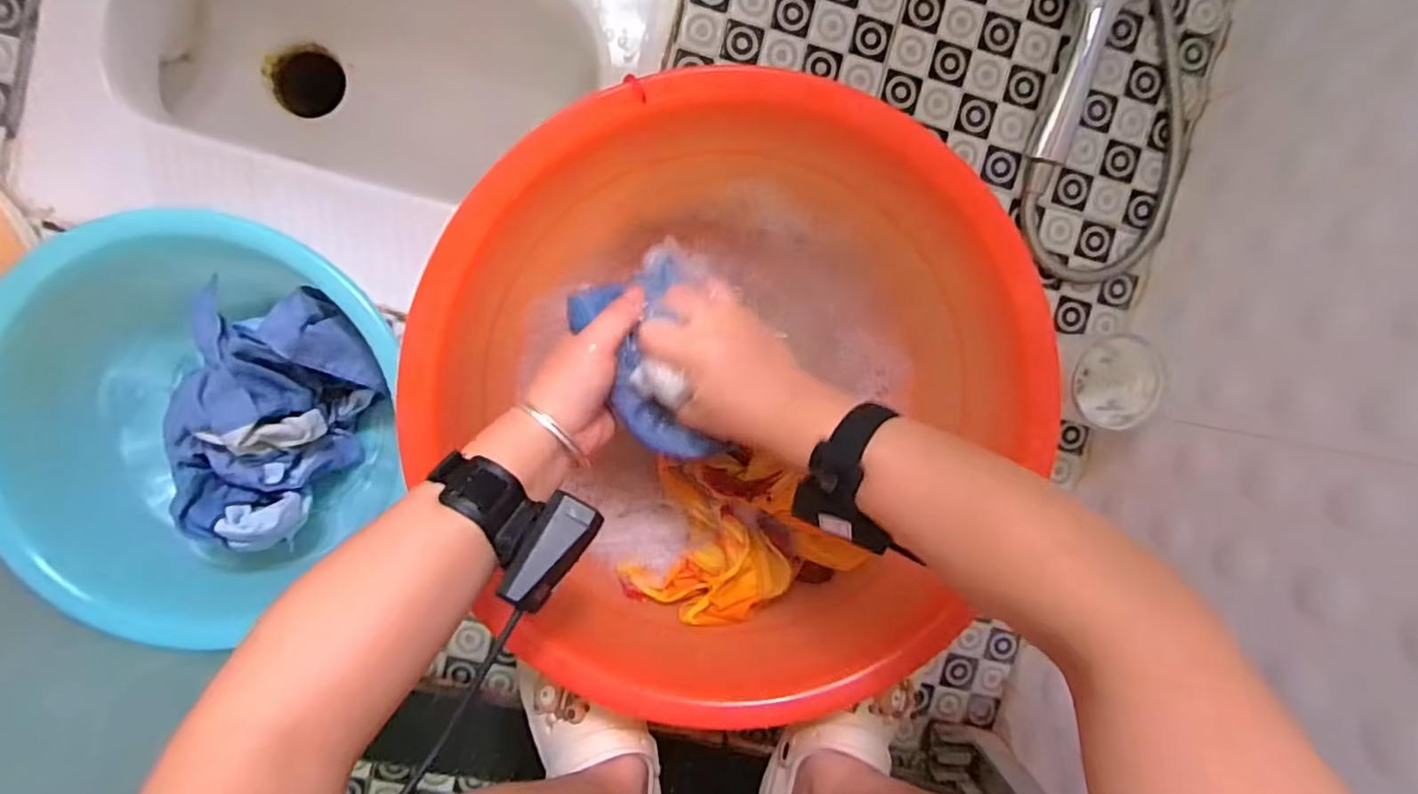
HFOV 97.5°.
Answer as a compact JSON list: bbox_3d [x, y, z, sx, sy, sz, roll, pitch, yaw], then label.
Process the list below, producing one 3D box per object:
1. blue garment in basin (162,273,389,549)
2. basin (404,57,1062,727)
[{"bbox_3d":[-0.337,0.011,0.483,0.122,0.086,0.198,25,95,-7],"label":"blue garment in basin"},{"bbox_3d":[0.028,-0.002,0.497,0.424,0.156,0.434,0,98,-2],"label":"basin"}]

